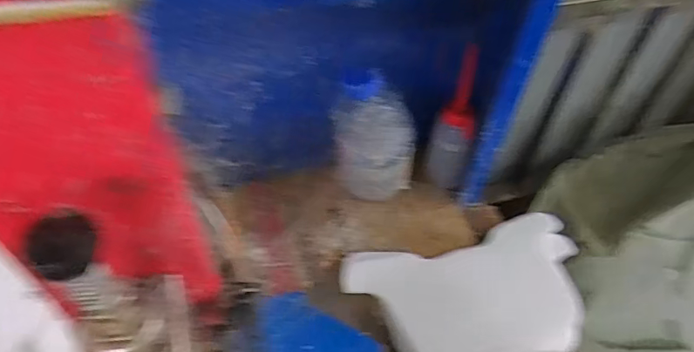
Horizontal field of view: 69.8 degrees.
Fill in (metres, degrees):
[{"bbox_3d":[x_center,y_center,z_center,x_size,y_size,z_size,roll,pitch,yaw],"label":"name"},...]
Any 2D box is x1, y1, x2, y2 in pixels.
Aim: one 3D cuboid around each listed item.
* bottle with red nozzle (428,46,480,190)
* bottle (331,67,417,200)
[{"bbox_3d":[0.123,-0.044,0.571,0.049,0.162,0.044,17,52,9],"label":"bottle with red nozzle"},{"bbox_3d":[0.031,-0.040,0.560,0.087,0.158,0.077,29,55,18],"label":"bottle"}]

